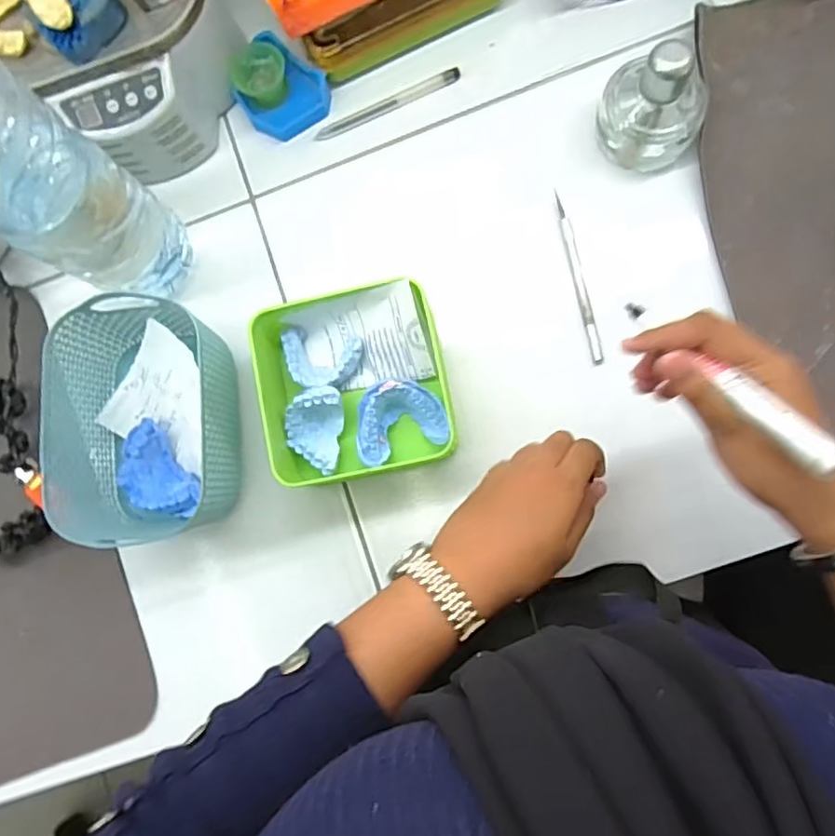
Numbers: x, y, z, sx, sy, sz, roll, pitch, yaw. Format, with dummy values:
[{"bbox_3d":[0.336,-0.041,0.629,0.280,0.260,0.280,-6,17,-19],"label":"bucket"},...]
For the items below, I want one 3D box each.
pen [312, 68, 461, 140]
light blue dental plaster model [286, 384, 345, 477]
[{"bbox_3d":[-0.025,-0.260,0.508,0.125,0.009,0.010,-21,83,4],"label":"pen"},{"bbox_3d":[-0.078,0.007,0.457,0.039,0.024,0.060,9,86,7],"label":"light blue dental plaster model"}]

